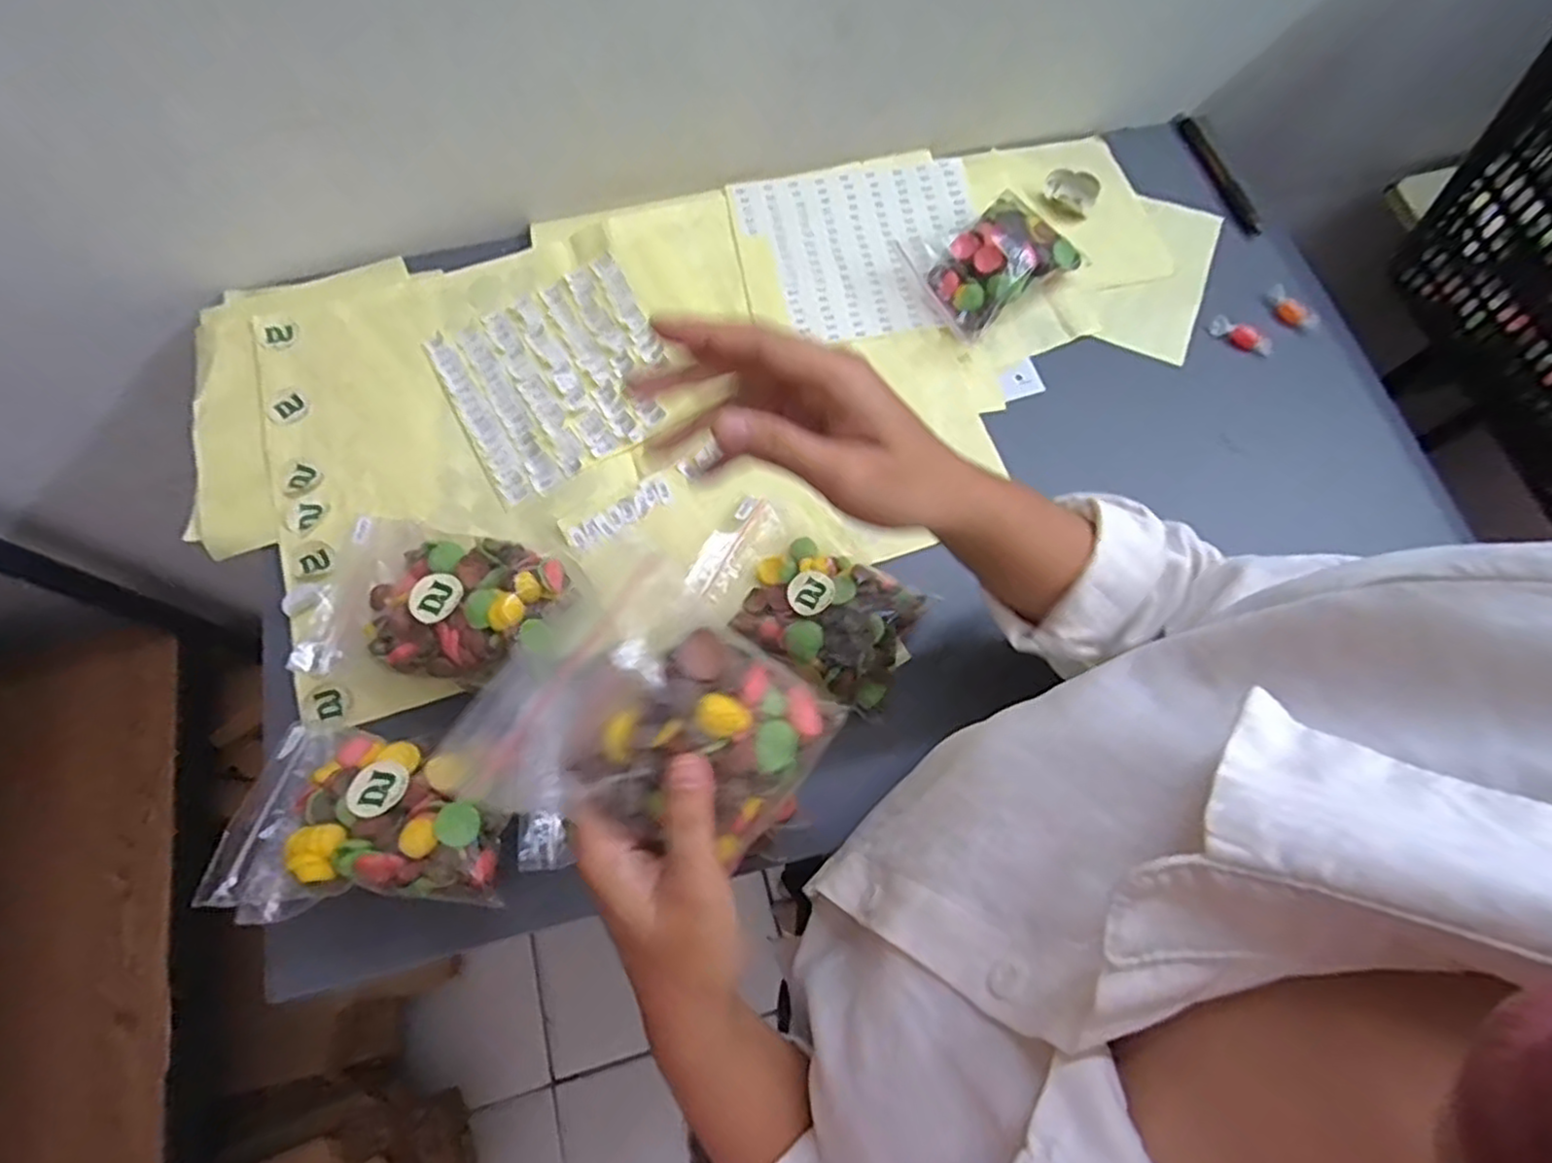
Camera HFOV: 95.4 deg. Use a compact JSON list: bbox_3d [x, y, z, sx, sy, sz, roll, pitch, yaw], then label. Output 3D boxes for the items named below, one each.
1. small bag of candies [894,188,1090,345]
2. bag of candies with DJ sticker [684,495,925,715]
[{"bbox_3d":[0.157,-0.237,0.519,0.113,0.042,0.082,-35,74,-12],"label":"small bag of candies"},{"bbox_3d":[0.016,0.010,0.435,0.140,0.027,0.081,31,73,10],"label":"bag of candies with DJ sticker"}]

